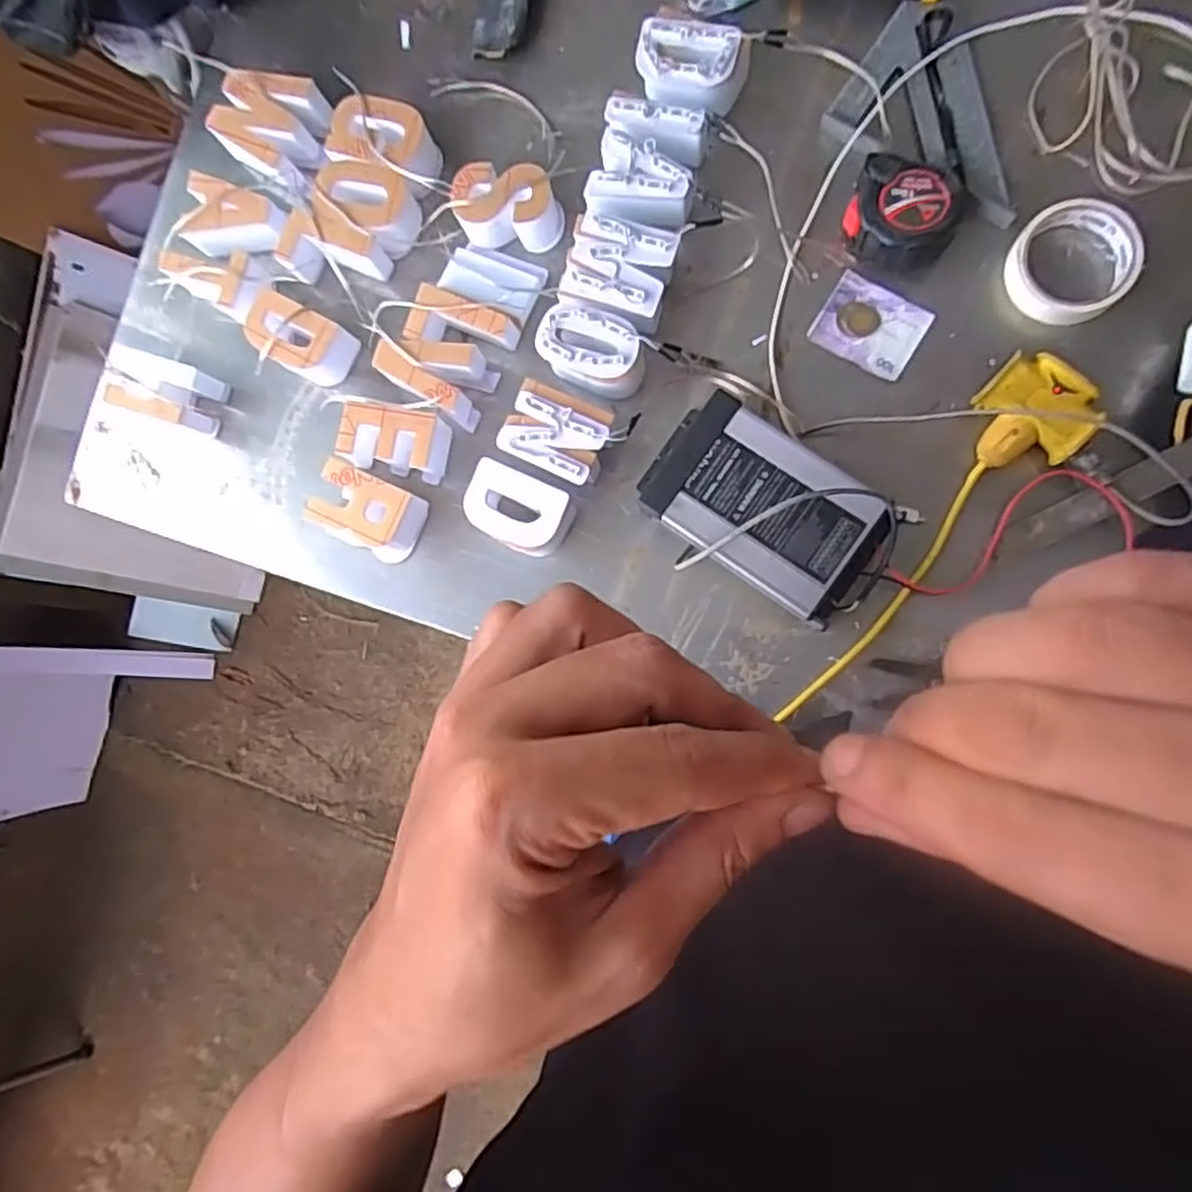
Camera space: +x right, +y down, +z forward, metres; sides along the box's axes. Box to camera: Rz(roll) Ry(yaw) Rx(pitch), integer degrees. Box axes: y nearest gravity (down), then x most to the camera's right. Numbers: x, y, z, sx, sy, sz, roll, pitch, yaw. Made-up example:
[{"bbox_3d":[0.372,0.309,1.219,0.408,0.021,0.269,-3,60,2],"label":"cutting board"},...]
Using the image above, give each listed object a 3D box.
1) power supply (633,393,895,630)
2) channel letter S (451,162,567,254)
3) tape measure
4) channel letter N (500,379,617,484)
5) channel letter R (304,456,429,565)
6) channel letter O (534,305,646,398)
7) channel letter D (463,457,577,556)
[{"bbox_3d":[0.128,-0.070,0.577,0.186,0.057,0.116,38,90,6],"label":"power supply"},{"bbox_3d":[-0.076,-0.336,0.625,0.093,0.051,0.058,12,87,6],"label":"channel letter S"},{"bbox_3d":[0.252,-0.311,0.581,0.093,0.034,0.089,17,88,6],"label":"tape measure"},{"bbox_3d":[-0.031,-0.133,0.601,0.087,0.041,0.072,26,91,7],"label":"channel letter N"},{"bbox_3d":[-0.197,-0.072,0.625,0.087,0.039,0.065,26,89,6],"label":"channel letter R"},{"bbox_3d":[-0.004,-0.201,0.600,0.091,0.032,0.061,20,88,6],"label":"channel letter O"},{"bbox_3d":[-0.065,-0.072,0.601,0.087,0.033,0.066,24,88,6],"label":"channel letter D"}]

